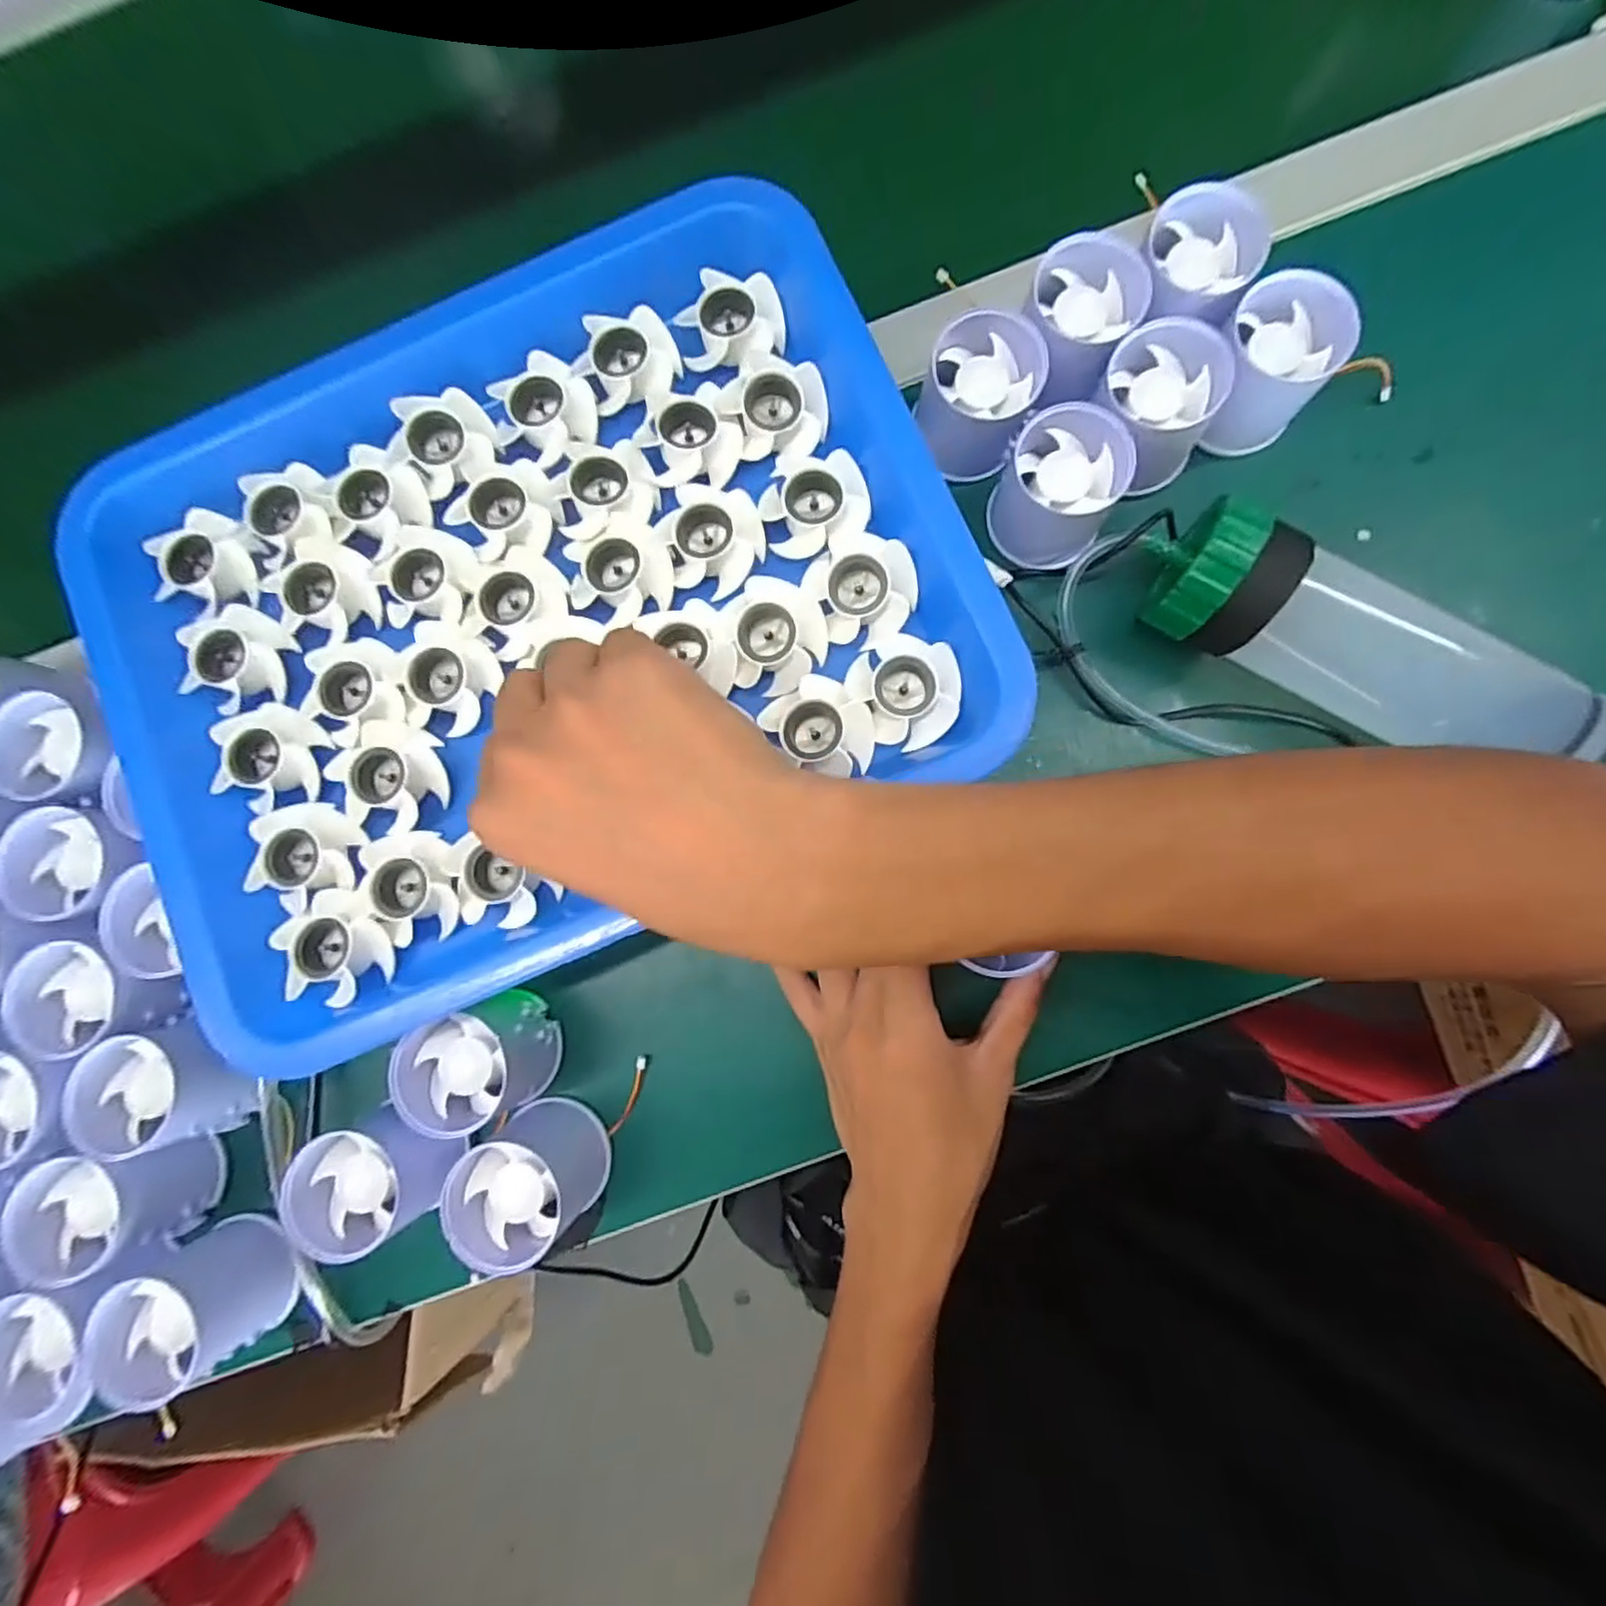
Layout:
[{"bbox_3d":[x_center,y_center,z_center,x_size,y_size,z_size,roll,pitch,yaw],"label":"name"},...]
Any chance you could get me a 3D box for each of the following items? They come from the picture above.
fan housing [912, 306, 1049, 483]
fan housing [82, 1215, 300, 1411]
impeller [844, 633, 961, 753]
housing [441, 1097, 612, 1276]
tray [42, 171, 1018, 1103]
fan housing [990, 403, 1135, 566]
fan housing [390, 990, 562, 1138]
[{"bbox_3d":[0.083,-0.192,0.322,0.052,0.043,0.052,34,87,7],"label":"fan housing"},{"bbox_3d":[-0.277,0.231,0.310,0.052,0.053,0.054,-38,82,-1],"label":"fan housing"},{"bbox_3d":[0.041,-0.044,0.262,0.040,0.012,0.041,0,83,4],"label":"impeller"},{"bbox_3d":[-0.122,0.170,0.304,0.053,0.047,0.054,0,83,4],"label":"housing"},{"bbox_3d":[-0.109,-0.077,0.287,0.324,0.056,0.265,-25,82,1],"label":"tray"},{"bbox_3d":[0.119,-0.146,0.318,0.051,0.051,0.051,0,83,4],"label":"fan housing"},{"bbox_3d":[-0.147,0.119,0.310,0.053,0.048,0.050,0,83,4],"label":"fan housing"}]

